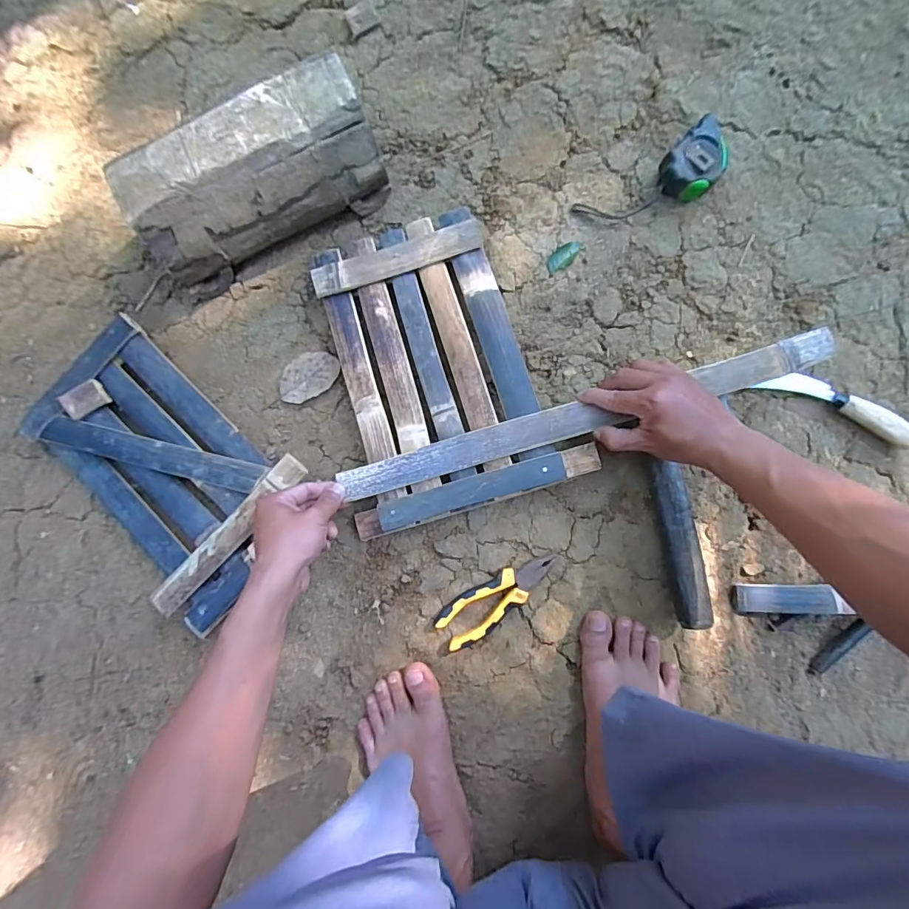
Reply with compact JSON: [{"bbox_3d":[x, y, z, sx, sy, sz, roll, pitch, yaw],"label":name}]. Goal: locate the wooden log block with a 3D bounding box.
[{"bbox_3d":[-0.229,-0.321,0.535,0.285,0.121,0.118,-28,83,0],"label":"wooden log block"}]

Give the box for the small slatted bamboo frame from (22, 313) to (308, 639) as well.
[{"bbox_3d":[-0.350,0.022,0.545,0.341,0.040,0.225,38,87,6],"label":"small slatted bamboo frame"}]

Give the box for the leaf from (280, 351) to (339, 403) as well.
[{"bbox_3d":[-0.183,-0.099,0.565,0.081,0.007,0.053,-28,83,0],"label":"leaf"}]

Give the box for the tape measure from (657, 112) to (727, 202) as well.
[{"bbox_3d":[0.289,-0.349,0.545,0.061,0.043,0.084,43,88,6],"label":"tape measure"}]

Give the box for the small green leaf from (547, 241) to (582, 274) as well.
[{"bbox_3d":[0.137,-0.247,0.562,0.050,0.004,0.024,-39,83,-2],"label":"small green leaf"}]

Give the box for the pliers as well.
[{"bbox_3d":[0.049,0.158,0.504,0.148,0.020,0.049,-36,83,-1],"label":"pliers"}]

